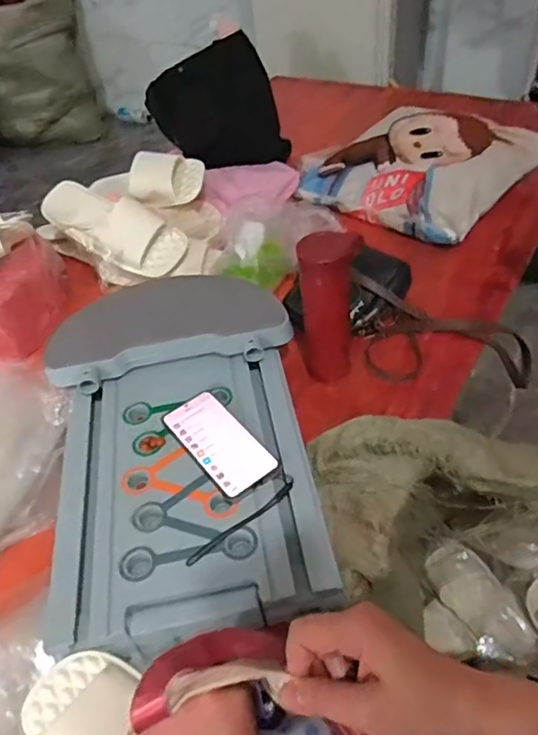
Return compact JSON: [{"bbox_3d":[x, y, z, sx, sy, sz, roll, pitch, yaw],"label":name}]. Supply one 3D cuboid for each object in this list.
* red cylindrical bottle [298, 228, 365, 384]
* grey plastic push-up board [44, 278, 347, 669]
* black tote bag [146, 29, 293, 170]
[{"bbox_3d":[0.083,-0.087,0.807,0.079,0.233,0.065,-1,45,6],"label":"red cylindrical bottle"},{"bbox_3d":[-0.118,0.073,0.755,0.334,0.091,0.522,-12,45,-5],"label":"grey plastic push-up board"},{"bbox_3d":[-0.105,-0.582,1.350,0.267,0.288,0.080,-35,29,-16],"label":"black tote bag"}]

